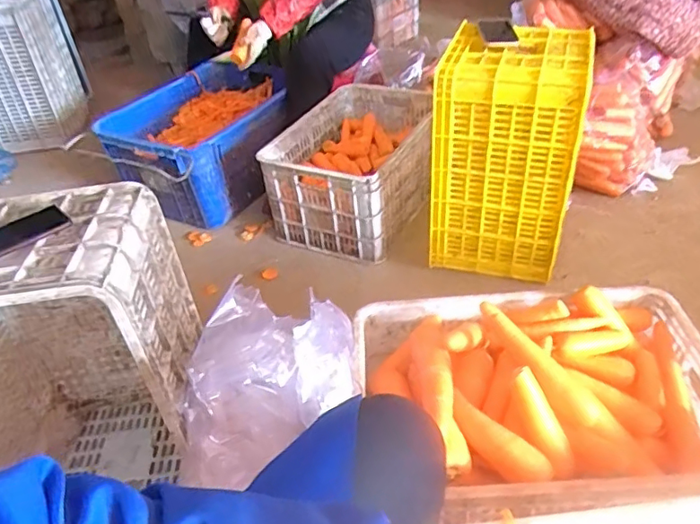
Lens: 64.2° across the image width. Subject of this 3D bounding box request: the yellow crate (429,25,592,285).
[{"bbox_3d":[0.363,-0.253,1.314,0.300,0.479,0.296,6,41,16],"label":"yellow crate"}]

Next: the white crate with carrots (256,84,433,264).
[{"bbox_3d":[0.036,-0.284,1.624,0.354,0.249,0.543,14,43,24],"label":"white crate with carrots"}]

